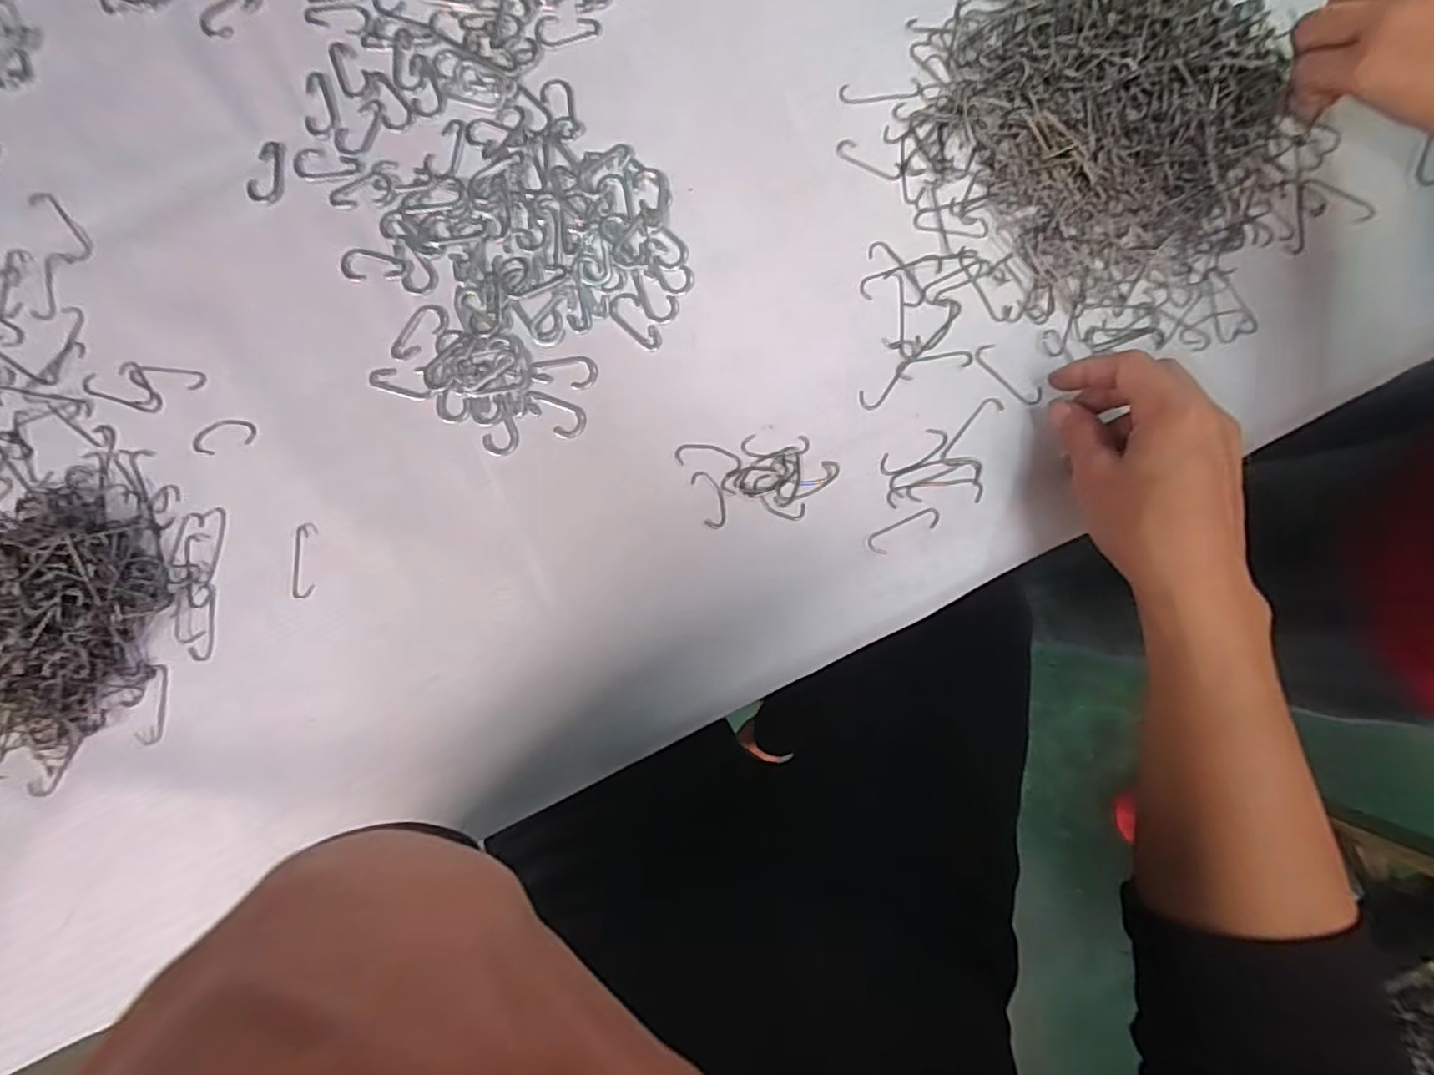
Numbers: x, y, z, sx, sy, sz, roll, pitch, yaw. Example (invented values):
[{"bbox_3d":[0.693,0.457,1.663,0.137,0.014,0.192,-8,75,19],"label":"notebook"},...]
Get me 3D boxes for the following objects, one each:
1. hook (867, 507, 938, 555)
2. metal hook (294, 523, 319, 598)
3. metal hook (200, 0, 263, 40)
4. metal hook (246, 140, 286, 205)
[{"bbox_3d":[0.102,-0.004,0.335,0.042,0.004,0.013,-28,88,-2],"label":"hook"},{"bbox_3d":[-0.223,0.013,0.332,0.011,0.004,0.041,-1,87,-1],"label":"metal hook"},{"bbox_3d":[-0.275,-0.297,0.348,0.021,0.004,0.036,43,88,1],"label":"metal hook"},{"bbox_3d":[-0.248,-0.203,0.343,0.018,0.004,0.036,20,87,0],"label":"metal hook"}]

